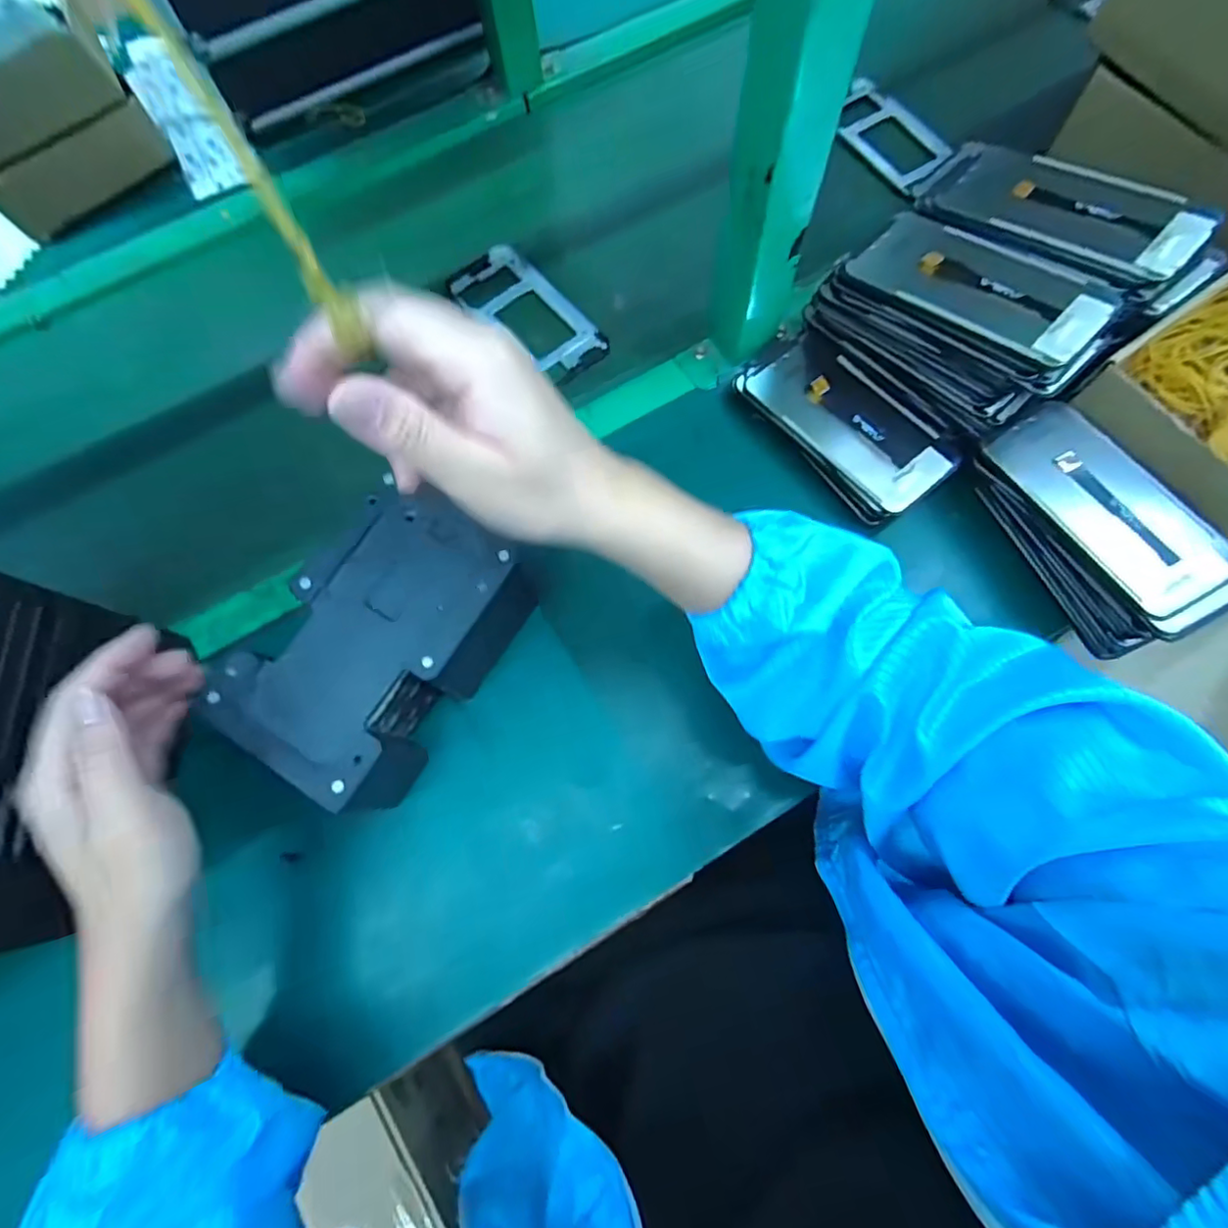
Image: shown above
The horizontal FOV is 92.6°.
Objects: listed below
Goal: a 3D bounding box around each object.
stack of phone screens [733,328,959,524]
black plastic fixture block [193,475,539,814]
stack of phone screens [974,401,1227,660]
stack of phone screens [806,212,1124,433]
[{"bbox_3d":[0.178,-0.148,0.449,0.091,0.028,0.162,-34,75,-8],"label":"stack of phone screens"},{"bbox_3d":[-0.141,0.023,0.387,0.122,0.088,0.184,30,76,11],"label":"black plastic fixture block"},{"bbox_3d":[0.325,-0.063,0.400,0.075,0.059,0.168,-28,74,-7],"label":"stack of phone screens"},{"bbox_3d":[0.235,-0.208,0.415,0.182,0.090,0.077,39,78,13],"label":"stack of phone screens"}]

